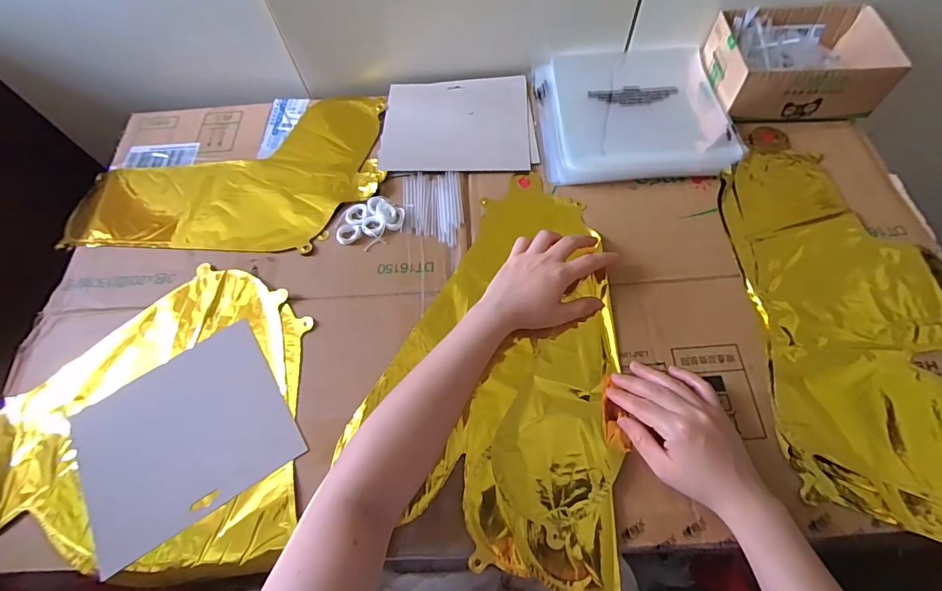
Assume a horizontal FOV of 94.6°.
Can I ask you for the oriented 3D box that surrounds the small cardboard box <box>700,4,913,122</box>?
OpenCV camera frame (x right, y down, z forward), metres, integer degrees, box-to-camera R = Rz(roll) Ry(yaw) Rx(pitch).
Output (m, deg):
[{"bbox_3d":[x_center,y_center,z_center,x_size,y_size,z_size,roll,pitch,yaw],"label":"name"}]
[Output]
[{"bbox_3d":[0.402,-0.294,0.537,0.191,0.061,0.138,0,65,3],"label":"small cardboard box"}]

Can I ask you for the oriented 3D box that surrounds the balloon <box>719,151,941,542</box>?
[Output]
[{"bbox_3d":[0.395,0.022,0.428,0.218,0.010,0.401,0,65,3],"label":"balloon"}]

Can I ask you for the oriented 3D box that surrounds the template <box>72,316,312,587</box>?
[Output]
[{"bbox_3d":[-0.280,0.135,0.423,0.192,0.010,0.160,-32,67,-9],"label":"template"}]

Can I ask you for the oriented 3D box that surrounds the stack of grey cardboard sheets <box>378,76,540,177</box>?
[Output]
[{"bbox_3d":[-0.017,-0.227,0.571,0.195,0.008,0.159,-3,65,2],"label":"stack of grey cardboard sheets"}]

